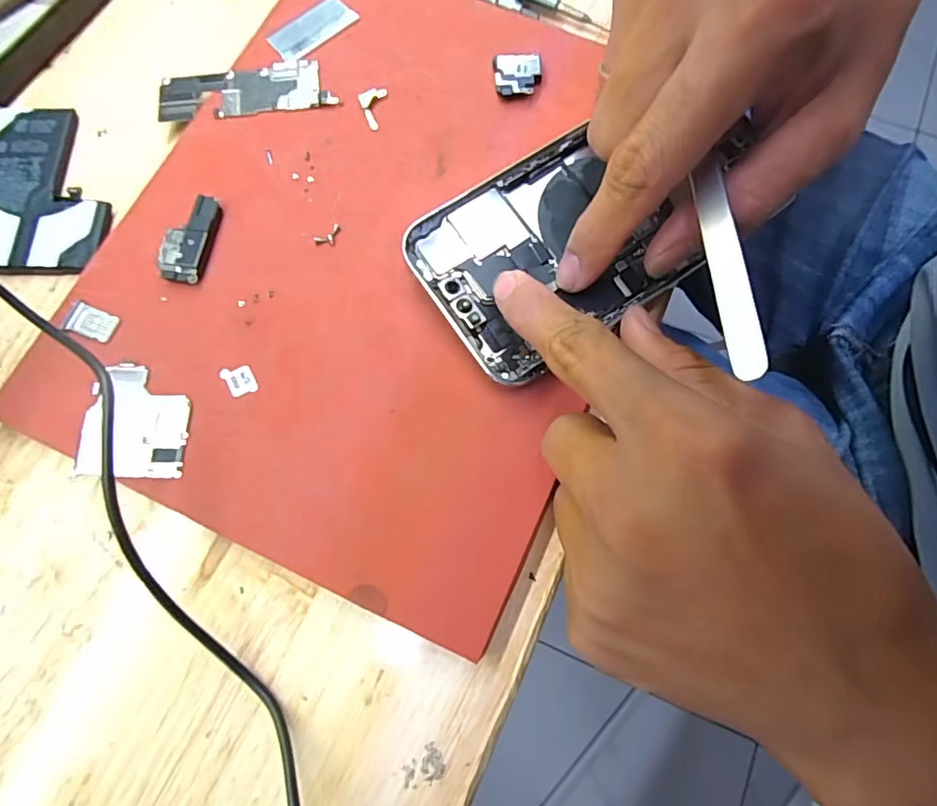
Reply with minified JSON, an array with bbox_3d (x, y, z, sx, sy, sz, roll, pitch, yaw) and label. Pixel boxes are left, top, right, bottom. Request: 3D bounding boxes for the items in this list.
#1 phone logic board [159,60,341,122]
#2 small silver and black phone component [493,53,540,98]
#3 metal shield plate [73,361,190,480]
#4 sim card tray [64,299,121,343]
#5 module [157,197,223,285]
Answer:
[{"bbox_3d":[-0.094,-0.133,0.224,0.072,0.004,0.024,-7,77,-3],"label":"phone logic board"},{"bbox_3d":[0.021,-0.139,0.224,0.020,0.006,0.019,-4,76,-3],"label":"small silver and black phone component"},{"bbox_3d":[-0.117,0.006,0.186,0.036,0.004,0.040,2,76,-1],"label":"metal shield plate"},{"bbox_3d":[-0.140,-0.030,0.195,0.018,0.004,0.012,18,76,3],"label":"sim card tray"},{"bbox_3d":[-0.108,-0.064,0.203,0.017,0.005,0.036,7,76,0],"label":"module"}]

